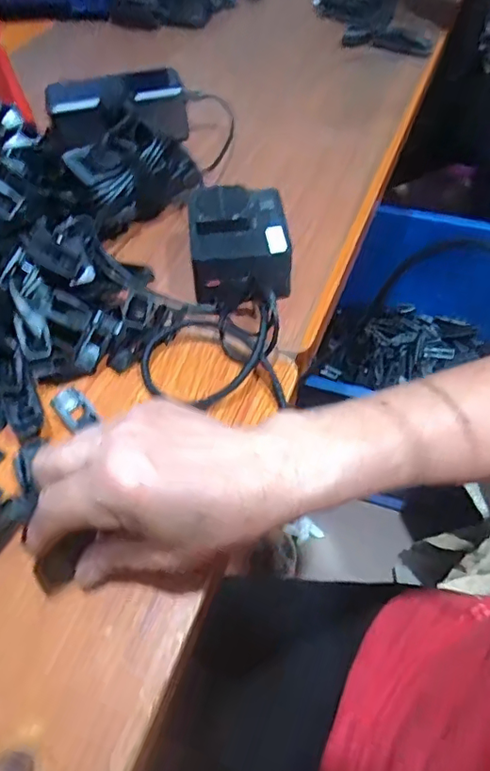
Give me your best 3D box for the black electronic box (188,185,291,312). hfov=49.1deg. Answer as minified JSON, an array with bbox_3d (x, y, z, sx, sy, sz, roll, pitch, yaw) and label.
[{"bbox_3d":[-0.005,-0.102,0.394,0.072,0.055,0.077,-8,54,-5],"label":"black electronic box"}]

